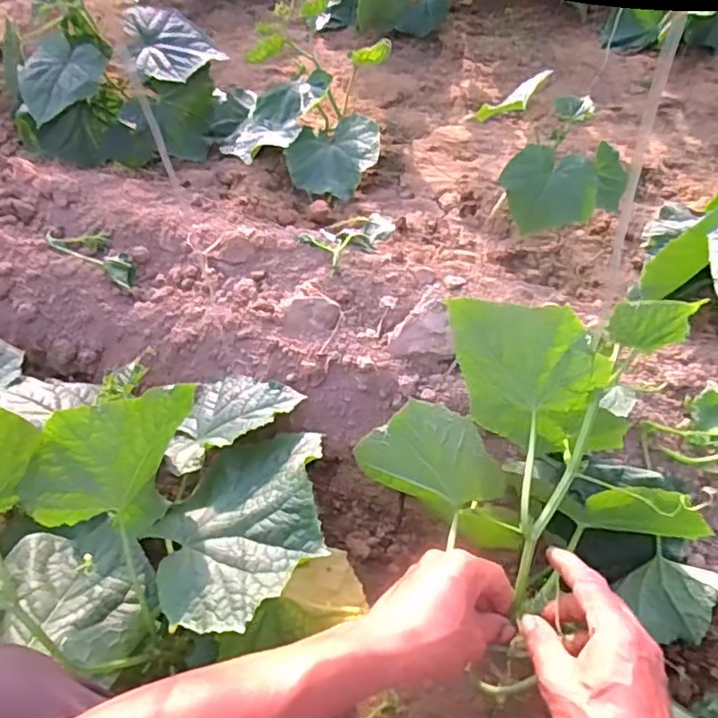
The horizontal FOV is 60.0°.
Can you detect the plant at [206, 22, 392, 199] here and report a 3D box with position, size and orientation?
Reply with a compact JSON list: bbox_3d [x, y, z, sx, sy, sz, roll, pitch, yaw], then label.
[{"bbox_3d":[-0.123,-0.513,1.217,0.350,0.140,0.438,3,54,7],"label":"plant"}]

